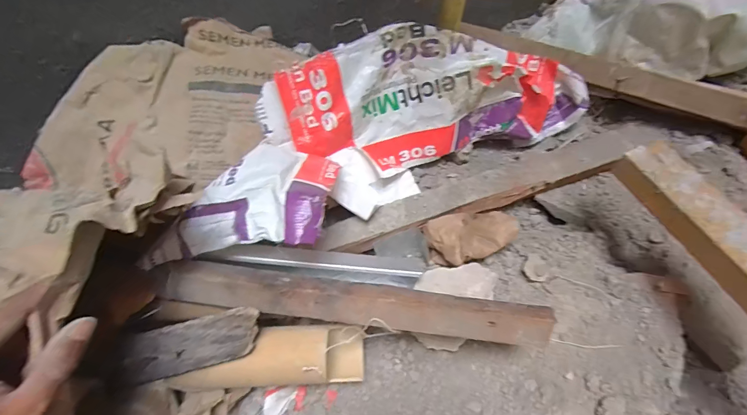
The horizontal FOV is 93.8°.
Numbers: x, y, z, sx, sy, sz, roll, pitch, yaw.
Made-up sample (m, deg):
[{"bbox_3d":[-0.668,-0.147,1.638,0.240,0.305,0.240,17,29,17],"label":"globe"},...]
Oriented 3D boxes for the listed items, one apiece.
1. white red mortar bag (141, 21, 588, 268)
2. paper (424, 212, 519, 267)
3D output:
[{"bbox_3d":[0.022,-0.120,0.565,0.674,0.180,0.249,-31,65,-14],"label":"white red mortar bag"},{"bbox_3d":[0.145,0.047,0.525,0.122,0.068,0.071,-8,61,-2],"label":"paper"}]

